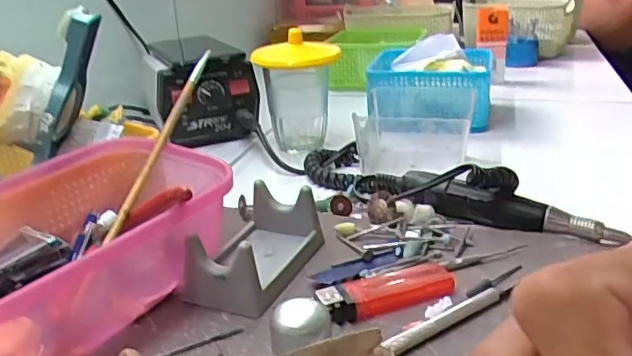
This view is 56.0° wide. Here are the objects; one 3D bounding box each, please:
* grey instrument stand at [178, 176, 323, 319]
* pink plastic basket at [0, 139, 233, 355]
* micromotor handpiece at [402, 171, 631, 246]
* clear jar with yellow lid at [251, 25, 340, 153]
[{"bbox_3d":[-0.038,0.040,0.371,0.052,0.039,0.094,6,25,21],"label":"grey instrument stand"},{"bbox_3d":[-0.138,0.044,0.344,0.127,0.065,0.189,14,29,36],"label":"pink plastic basket"},{"bbox_3d":[0.131,0.018,0.416,0.150,0.029,0.029,9,26,28],"label":"micromotor handpiece"},{"bbox_3d":[-0.016,-0.087,0.595,0.081,0.100,0.075,-2,23,4],"label":"clear jar with yellow lid"}]

